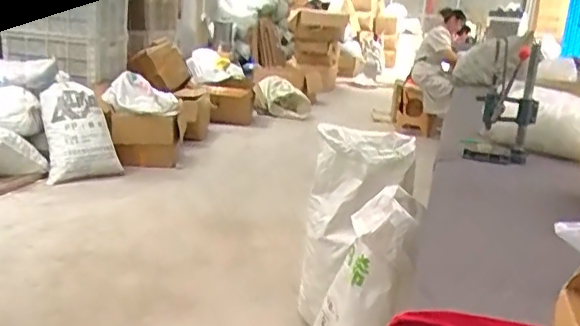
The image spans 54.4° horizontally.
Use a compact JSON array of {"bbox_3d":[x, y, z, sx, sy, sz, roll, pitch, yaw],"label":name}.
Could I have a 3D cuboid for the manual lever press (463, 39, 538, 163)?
[{"bbox_3d":[0.701,-0.191,1.834,0.188,0.384,0.108,10,17,21],"label":"manual lever press"}]

